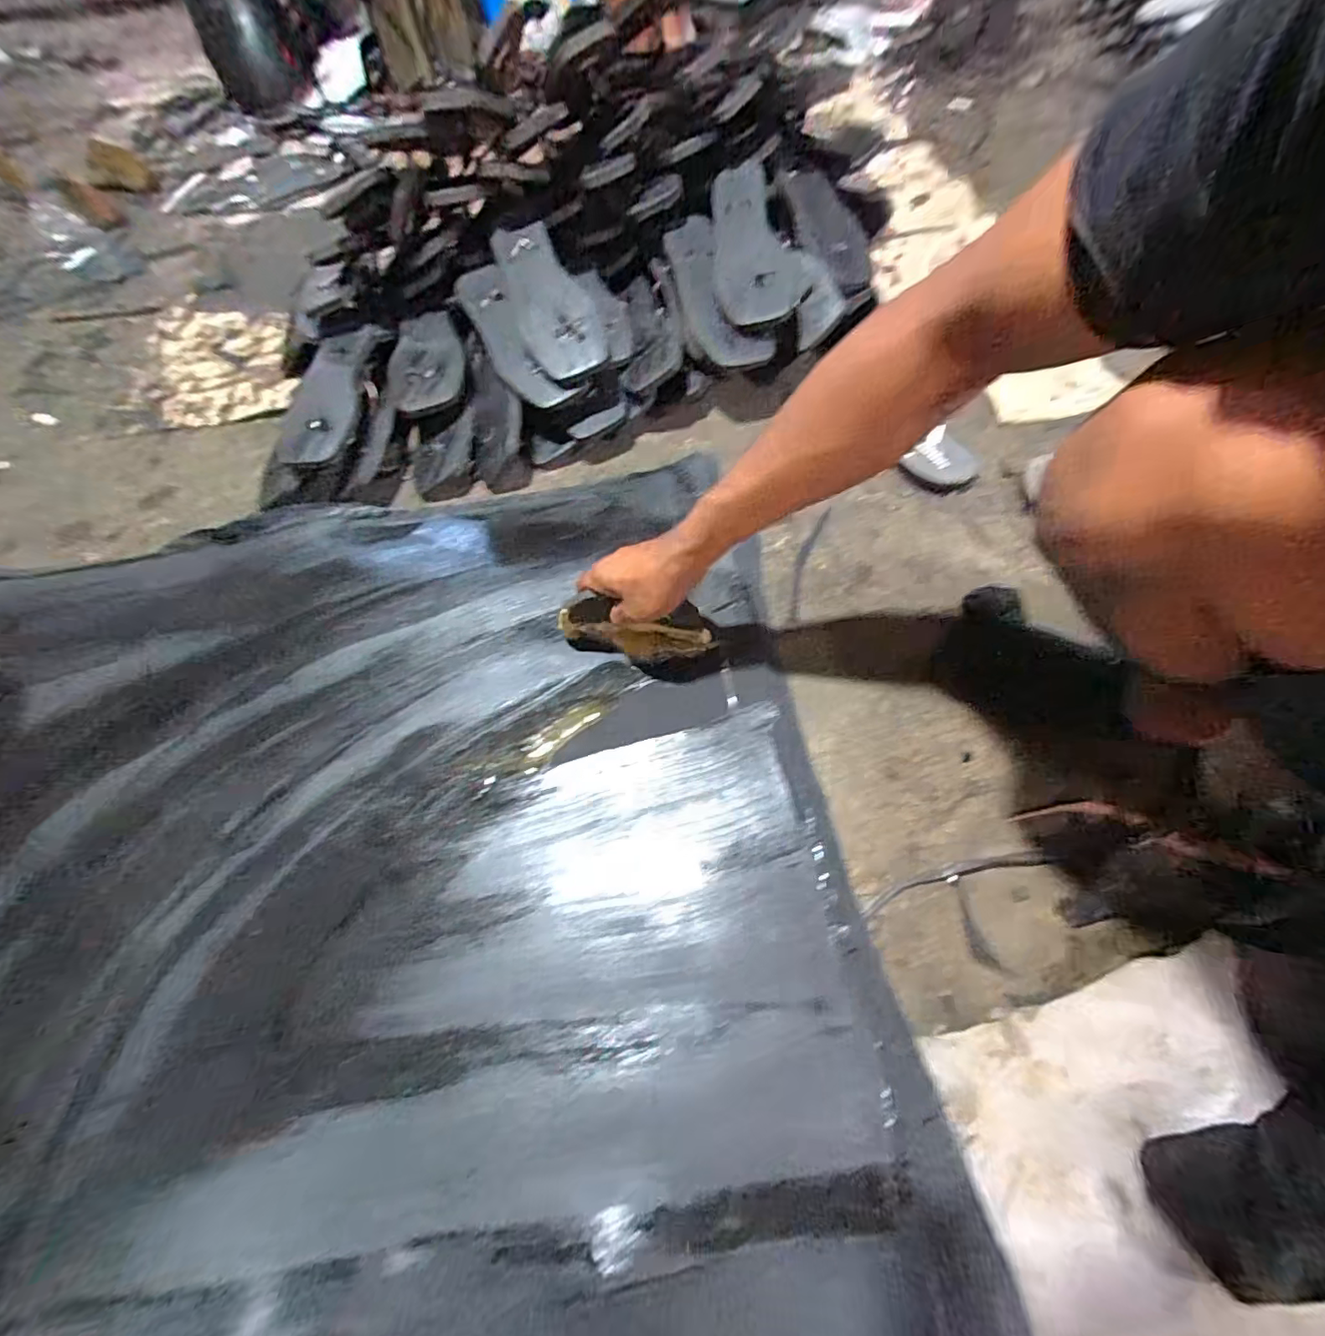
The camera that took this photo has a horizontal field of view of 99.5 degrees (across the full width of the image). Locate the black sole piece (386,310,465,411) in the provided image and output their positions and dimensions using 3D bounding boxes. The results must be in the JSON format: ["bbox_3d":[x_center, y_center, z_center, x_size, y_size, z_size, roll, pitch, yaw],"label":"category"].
[{"bbox_3d":[-0.314,-0.405,0.751,0.095,0.037,0.171,-12,60,-3],"label":"black sole piece"}]

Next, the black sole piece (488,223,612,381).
[{"bbox_3d":[-0.133,-0.457,0.698,0.104,0.031,0.224,-18,78,-5],"label":"black sole piece"}]

